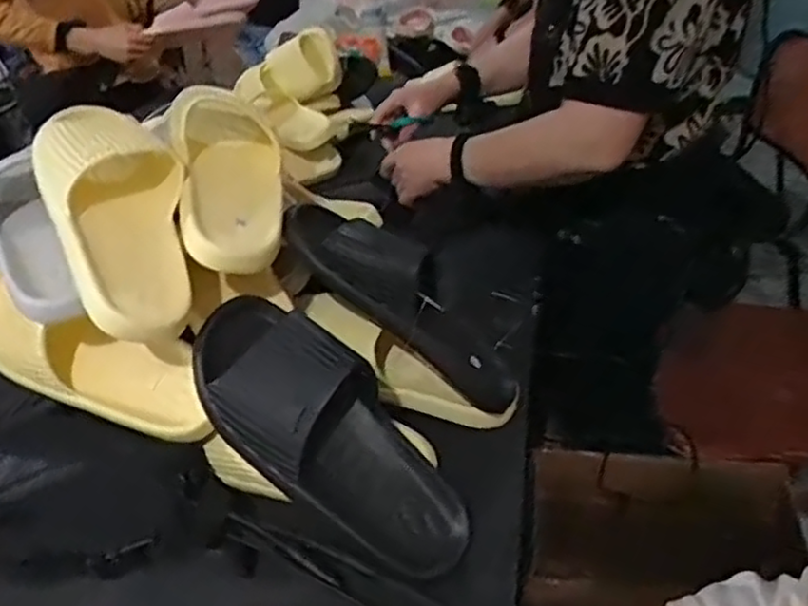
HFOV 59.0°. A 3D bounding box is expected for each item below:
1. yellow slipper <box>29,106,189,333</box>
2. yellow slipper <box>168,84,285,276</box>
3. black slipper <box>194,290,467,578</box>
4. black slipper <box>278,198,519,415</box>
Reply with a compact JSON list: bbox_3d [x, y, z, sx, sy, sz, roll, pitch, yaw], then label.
[{"bbox_3d":[-0.232,-0.070,0.584,0.105,0.074,0.217,-16,67,-16],"label":"yellow slipper"},{"bbox_3d":[-0.158,-0.125,0.644,0.089,0.067,0.227,-11,53,-9],"label":"yellow slipper"},{"bbox_3d":[-0.058,0.101,0.553,0.267,0.065,0.101,44,48,6],"label":"black slipper"},{"bbox_3d":[0.012,-0.007,0.663,0.077,0.270,0.086,-39,18,31],"label":"black slipper"}]

